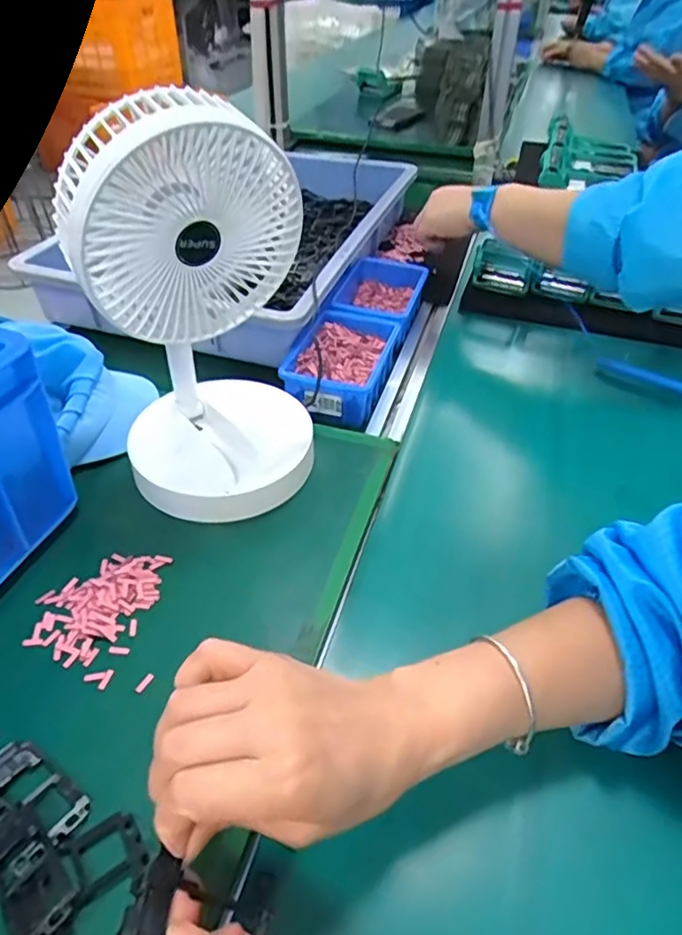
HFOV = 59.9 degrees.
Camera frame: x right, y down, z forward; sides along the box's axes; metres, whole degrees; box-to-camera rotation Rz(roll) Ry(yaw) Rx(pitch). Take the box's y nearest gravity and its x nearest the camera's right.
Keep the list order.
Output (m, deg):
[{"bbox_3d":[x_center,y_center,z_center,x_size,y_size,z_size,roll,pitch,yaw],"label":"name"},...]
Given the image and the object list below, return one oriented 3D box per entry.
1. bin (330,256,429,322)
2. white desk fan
[{"bbox_3d":[0.047,-0.210,0.742,0.095,0.045,0.144,14,43,13],"label":"bin"},{"bbox_3d":[-0.096,-0.106,0.437,0.152,0.277,0.138,-2,42,-5],"label":"white desk fan"}]

